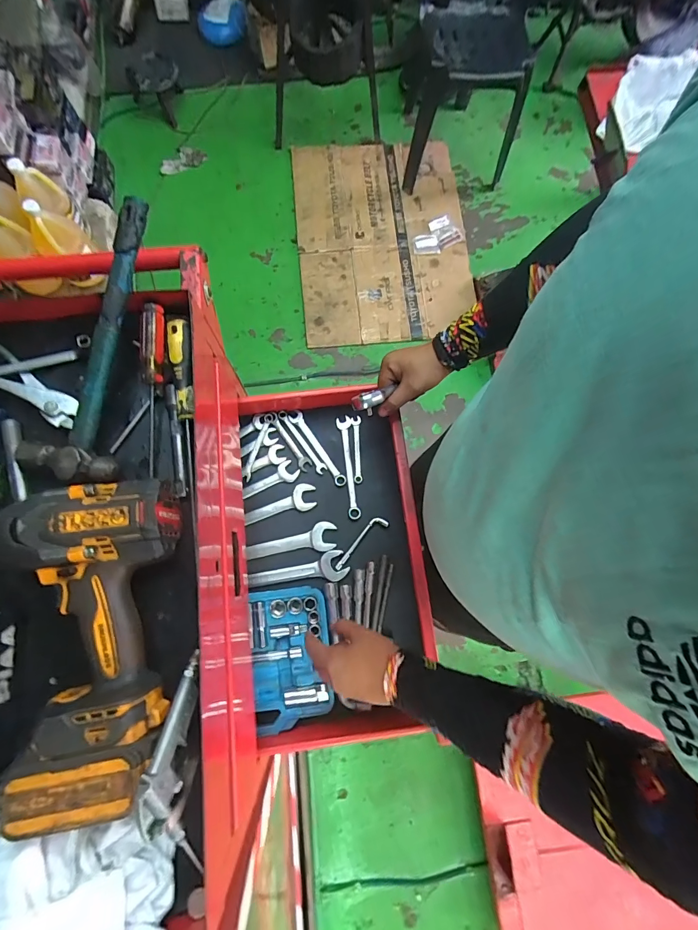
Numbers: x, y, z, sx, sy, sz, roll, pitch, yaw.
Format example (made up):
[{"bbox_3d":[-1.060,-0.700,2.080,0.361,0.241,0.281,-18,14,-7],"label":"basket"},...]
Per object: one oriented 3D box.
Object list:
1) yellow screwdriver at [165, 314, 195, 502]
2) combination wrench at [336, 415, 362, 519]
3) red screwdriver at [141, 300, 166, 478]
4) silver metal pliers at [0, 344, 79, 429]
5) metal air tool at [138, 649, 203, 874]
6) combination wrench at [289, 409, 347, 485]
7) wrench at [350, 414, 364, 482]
[{"bbox_3d":[-0.176,-0.066,0.418,0.023,0.023,0.187,-4,93,-2],"label":"yellow screwdriver"},{"bbox_3d":[0.001,0.003,0.659,0.024,0.008,0.172,-7,78,-3],"label":"combination wrench"},{"bbox_3d":[-0.214,-0.083,0.428,0.026,0.026,0.179,5,99,0],"label":"red screwdriver"},{"bbox_3d":[-0.370,-0.097,0.427,0.172,0.012,0.046,33,55,0],"label":"silver metal pliers"},{"bbox_3d":[-0.154,0.258,0.333,0.020,0.067,0.164,-13,73,14],"label":"metal air tool"},{"bbox_3d":[-0.052,-0.029,0.664,0.022,0.004,0.149,-35,81,-9],"label":"combination wrench"},{"bbox_3d":[0.013,-0.027,0.667,0.017,0.007,0.115,-2,78,-2],"label":"wrench"}]

